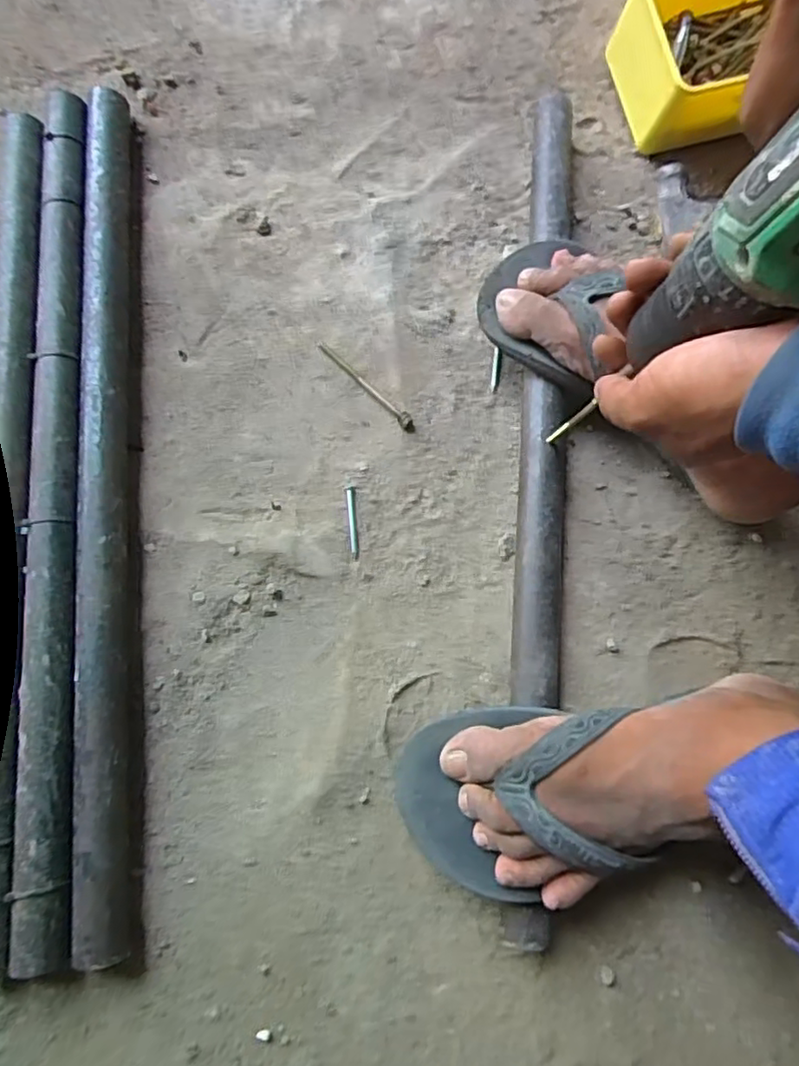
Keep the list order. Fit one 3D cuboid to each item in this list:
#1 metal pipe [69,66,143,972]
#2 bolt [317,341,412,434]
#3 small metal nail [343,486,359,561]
[{"bbox_3d":[-0.197,-0.042,0.430,0.033,0.038,0.581,-5,78,-2],"label":"metal pipe"},{"bbox_3d":[-0.025,-0.109,0.463,0.009,0.010,0.097,-43,82,-9],"label":"bolt"},{"bbox_3d":[-0.033,-0.008,0.442,0.007,0.004,0.051,-6,78,-2],"label":"small metal nail"}]

